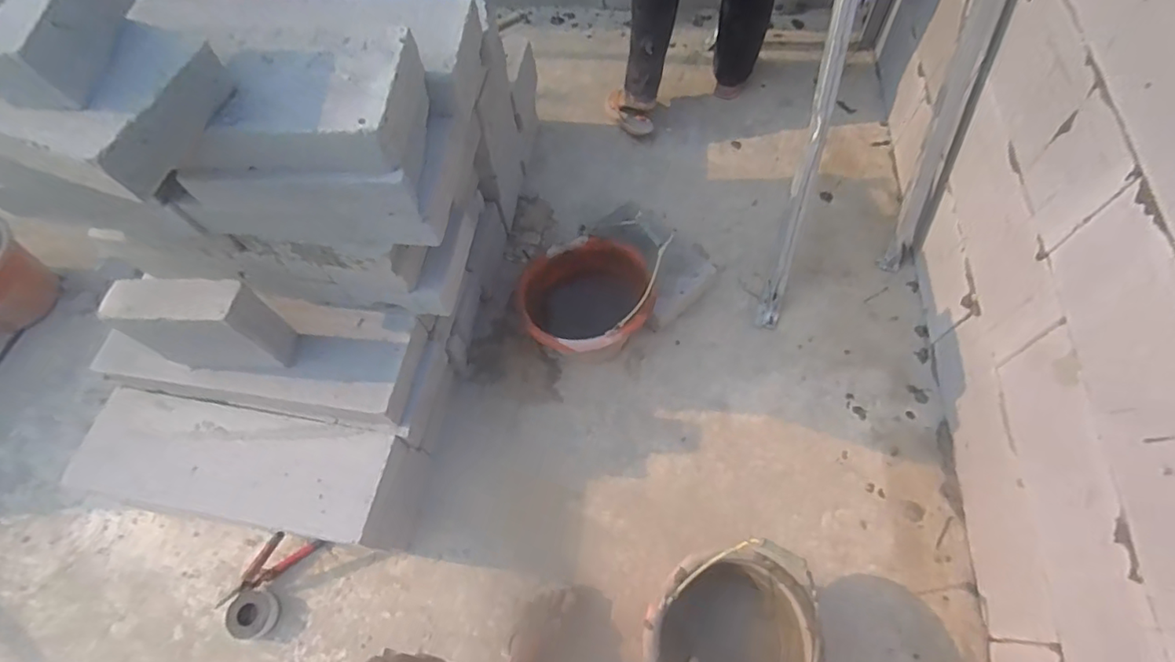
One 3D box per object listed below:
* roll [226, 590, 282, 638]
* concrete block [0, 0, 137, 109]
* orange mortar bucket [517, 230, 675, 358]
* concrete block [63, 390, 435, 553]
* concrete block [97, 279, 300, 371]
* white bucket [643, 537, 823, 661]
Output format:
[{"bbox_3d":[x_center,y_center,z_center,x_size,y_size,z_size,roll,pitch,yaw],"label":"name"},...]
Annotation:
[{"bbox_3d":[-0.666,0.562,1.155,0.096,0.029,0.089,-1,64,2],"label":"roll"},{"bbox_3d":[-0.602,-0.354,0.670,0.061,0.085,0.202,5,64,6],"label":"concrete block"},{"bbox_3d":[0.003,-0.062,1.325,0.280,0.207,0.291,-1,64,2],"label":"orange mortar bucket"},{"bbox_3d":[-0.655,0.279,1.159,0.598,0.200,0.197,8,65,7],"label":"concrete block"},{"bbox_3d":[-0.664,-0.009,1.011,0.233,0.201,0.096,5,64,6],"label":"concrete block"},{"bbox_3d":[0.244,0.531,0.996,0.267,0.269,0.295,34,70,17],"label":"white bucket"}]

